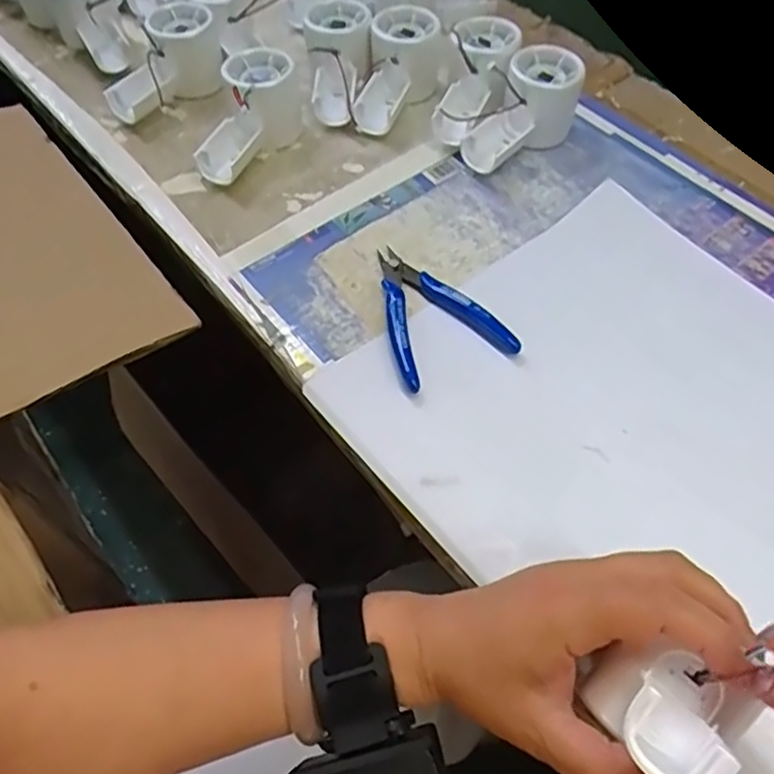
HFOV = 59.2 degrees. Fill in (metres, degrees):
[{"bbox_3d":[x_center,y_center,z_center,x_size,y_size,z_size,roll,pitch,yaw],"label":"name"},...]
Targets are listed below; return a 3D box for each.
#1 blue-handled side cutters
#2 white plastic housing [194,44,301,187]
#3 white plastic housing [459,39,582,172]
[{"bbox_3d":[0.028,-0.056,0.456,0.077,0.009,0.115,-19,58,-12],"label":"blue-handled side cutters"},{"bbox_3d":[-0.106,-0.214,0.537,0.050,0.058,0.113,15,57,10],"label":"white plastic housing"},{"bbox_3d":[0.109,-0.216,0.538,0.059,0.053,0.111,27,60,17],"label":"white plastic housing"}]

